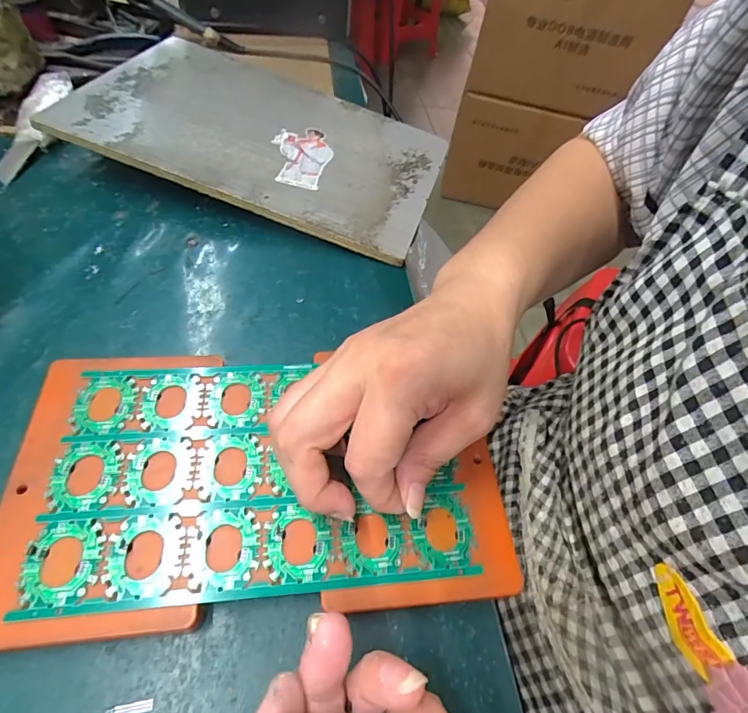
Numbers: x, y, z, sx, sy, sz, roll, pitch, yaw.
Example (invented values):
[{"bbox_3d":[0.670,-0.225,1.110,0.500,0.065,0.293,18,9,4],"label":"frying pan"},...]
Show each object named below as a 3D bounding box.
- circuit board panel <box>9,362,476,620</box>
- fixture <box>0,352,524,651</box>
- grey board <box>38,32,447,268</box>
[{"bbox_3d":[-0.056,0.055,0.232,0.198,0.005,0.119,-3,56,-7],"label":"circuit board panel"},{"bbox_3d":[-0.060,0.060,0.236,0.242,0.019,0.135,-3,56,-6],"label":"fixture"},{"bbox_3d":[-0.091,-0.193,0.392,0.293,0.009,0.192,20,53,-1],"label":"grey board"}]

